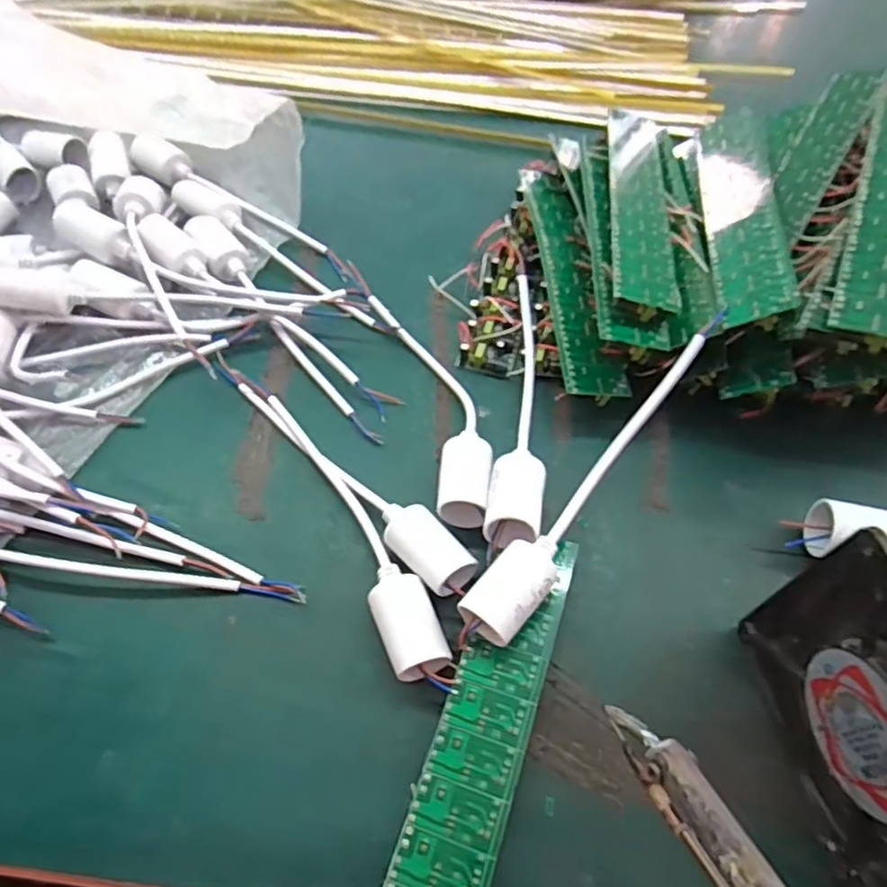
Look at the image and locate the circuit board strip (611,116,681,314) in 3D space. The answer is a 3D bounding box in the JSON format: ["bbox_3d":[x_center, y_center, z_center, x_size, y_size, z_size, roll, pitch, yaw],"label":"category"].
[{"bbox_3d":[0.123,-0.155,0.399,0.039,0.006,0.207,17,52,-9],"label":"circuit board strip"}]

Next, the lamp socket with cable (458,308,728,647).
[{"bbox_3d":[0.080,0.014,0.324,0.028,0.055,0.202,35,64,20],"label":"lamp socket with cable"}]

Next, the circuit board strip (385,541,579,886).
[{"bbox_3d":[0.016,0.131,0.280,0.038,0.004,0.197,15,59,13],"label":"circuit board strip"}]

